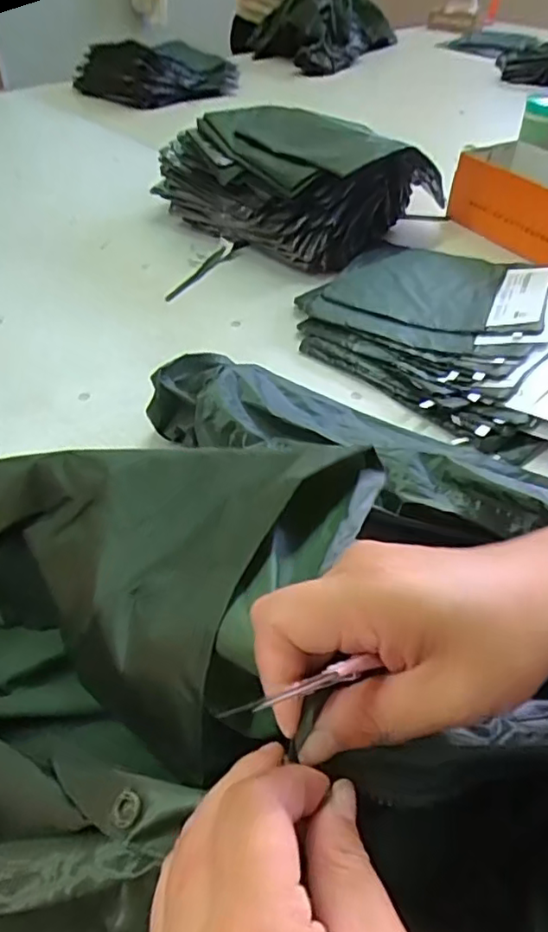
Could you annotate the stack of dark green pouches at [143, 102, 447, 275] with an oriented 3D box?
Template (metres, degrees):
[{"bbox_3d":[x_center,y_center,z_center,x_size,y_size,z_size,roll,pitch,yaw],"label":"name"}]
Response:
[{"bbox_3d":[0.030,-0.472,0.953,0.359,0.154,0.265,31,52,25],"label":"stack of dark green pouches"}]

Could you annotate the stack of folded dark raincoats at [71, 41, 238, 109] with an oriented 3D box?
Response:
[{"bbox_3d":[-0.294,-0.944,1.435,0.390,0.142,0.116,-1,46,-1],"label":"stack of folded dark raincoats"}]

